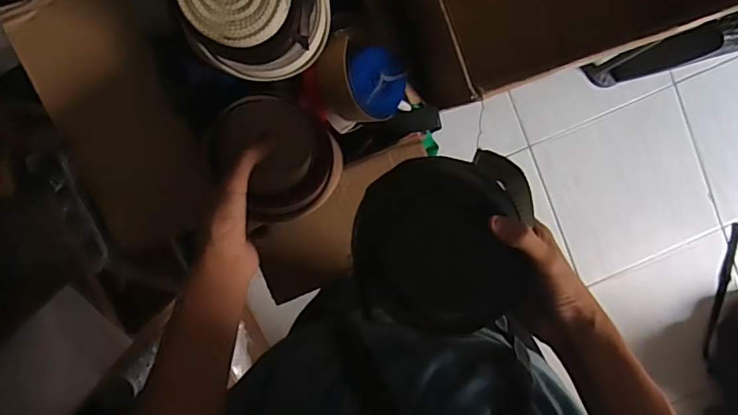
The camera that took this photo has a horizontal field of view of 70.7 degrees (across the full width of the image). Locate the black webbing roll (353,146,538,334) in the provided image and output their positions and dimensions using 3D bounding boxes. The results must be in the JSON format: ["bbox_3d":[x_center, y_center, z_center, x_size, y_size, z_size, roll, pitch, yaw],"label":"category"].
[{"bbox_3d":[0.060,0.029,0.419,0.136,0.043,0.147,0,97,-4],"label":"black webbing roll"}]

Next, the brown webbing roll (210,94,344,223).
[{"bbox_3d":[-0.087,-0.052,0.520,0.108,0.089,0.118,-41,98,1],"label":"brown webbing roll"}]

